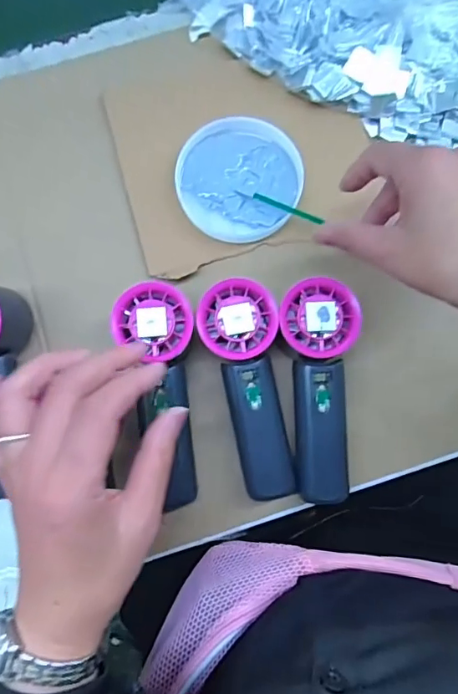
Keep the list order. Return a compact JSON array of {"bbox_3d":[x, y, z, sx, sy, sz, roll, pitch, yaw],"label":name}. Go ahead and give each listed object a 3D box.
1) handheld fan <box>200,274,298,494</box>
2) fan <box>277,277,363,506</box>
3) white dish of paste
[{"bbox_3d":[0.013,0.032,0.363,0.053,0.050,0.153,-7,82,0],"label":"handheld fan"},{"bbox_3d":[0.062,0.032,0.362,0.055,0.050,0.154,3,83,2],"label":"fan"},{"bbox_3d":[0.009,-0.139,0.403,0.097,0.015,0.103,6,83,2],"label":"white dish of paste"}]

